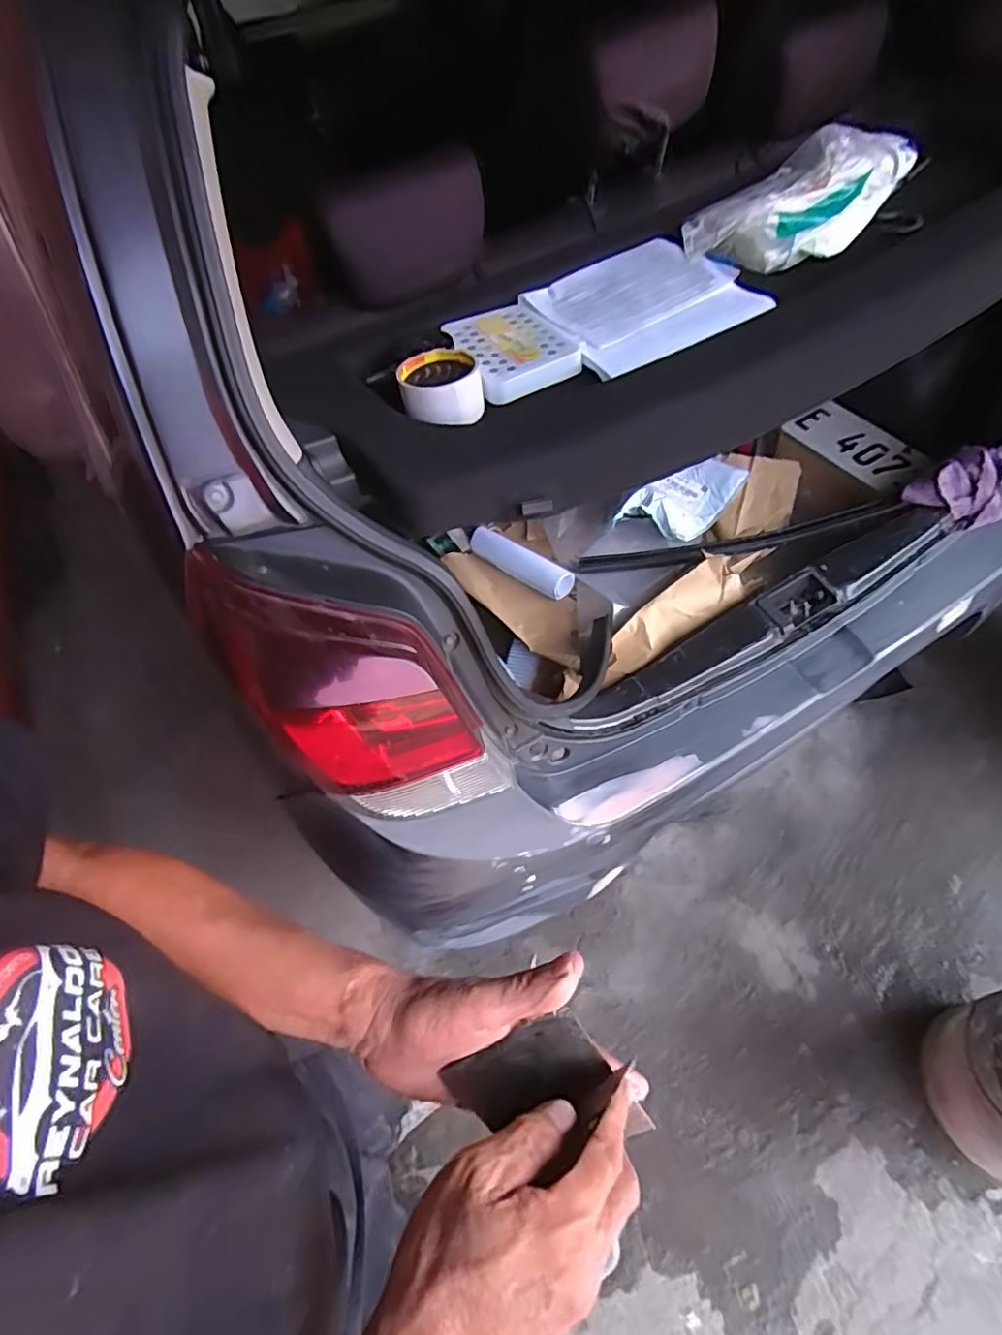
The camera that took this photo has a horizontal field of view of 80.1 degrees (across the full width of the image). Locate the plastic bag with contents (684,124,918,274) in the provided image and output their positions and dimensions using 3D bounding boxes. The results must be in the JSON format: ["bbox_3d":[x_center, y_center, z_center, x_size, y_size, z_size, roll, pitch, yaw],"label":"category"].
[{"bbox_3d":[0.378,-0.577,0.722,0.341,0.064,0.149,-37,58,-16],"label":"plastic bag with contents"}]

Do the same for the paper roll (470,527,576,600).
[{"bbox_3d":[0.031,-0.193,1.056,0.217,0.043,0.059,34,67,28],"label":"paper roll"}]

